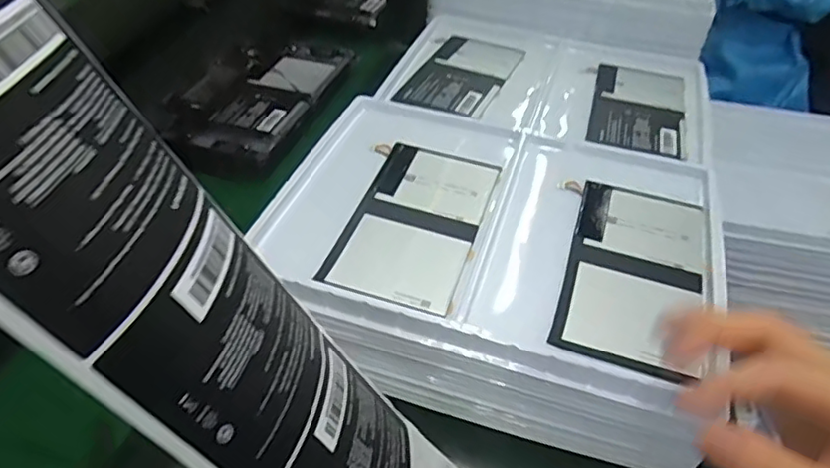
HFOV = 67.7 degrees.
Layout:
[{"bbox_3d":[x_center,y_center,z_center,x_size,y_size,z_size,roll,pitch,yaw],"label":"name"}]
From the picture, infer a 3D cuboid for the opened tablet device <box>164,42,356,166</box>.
[{"bbox_3d":[-0.183,-0.165,0.707,0.145,0.021,0.253,12,44,12],"label":"opened tablet device"}]

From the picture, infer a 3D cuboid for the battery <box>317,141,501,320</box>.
[{"bbox_3d":[0.003,-0.014,0.470,0.092,0.009,0.162,15,47,12],"label":"battery"}]

